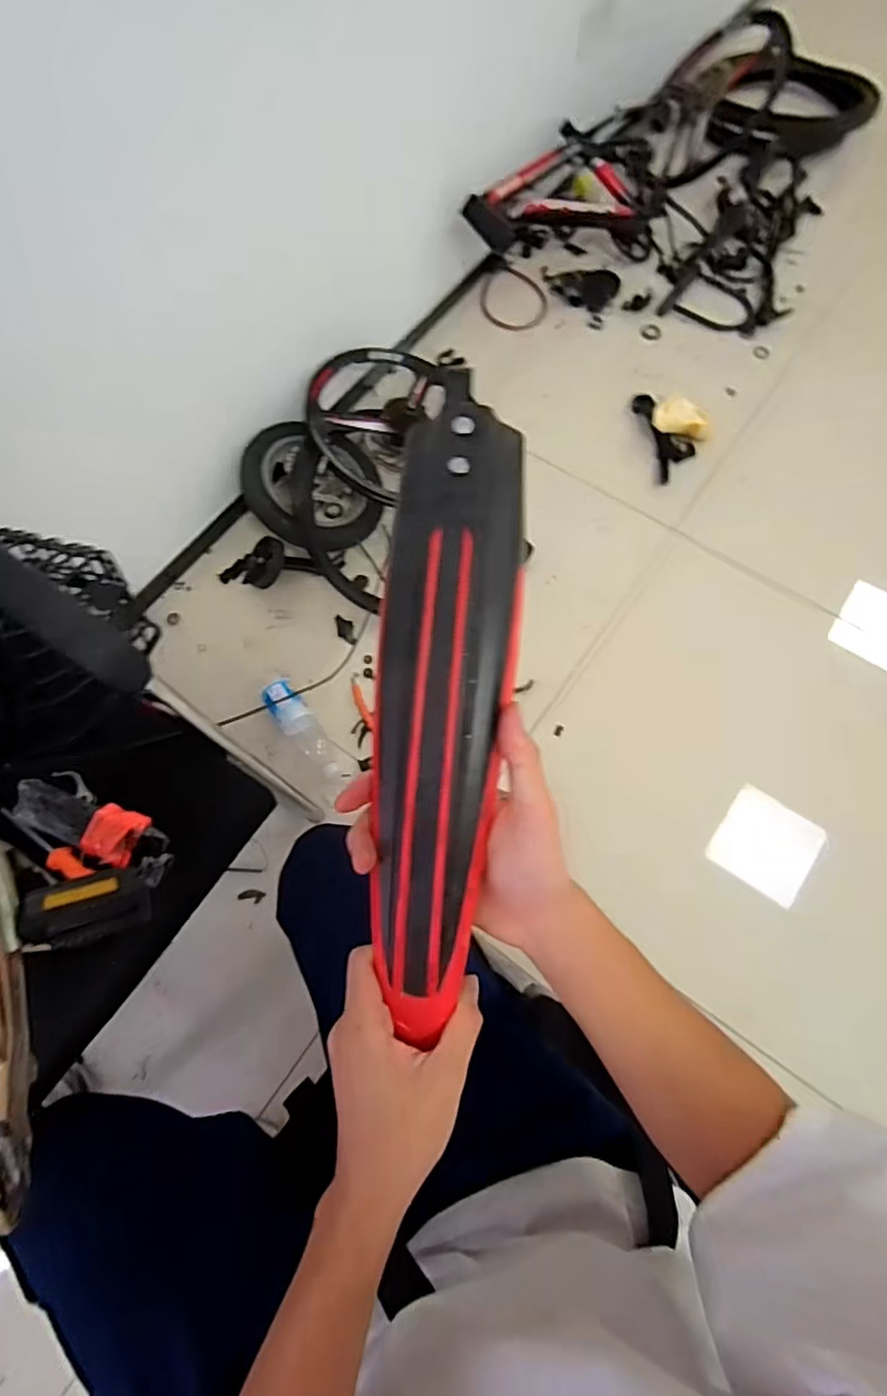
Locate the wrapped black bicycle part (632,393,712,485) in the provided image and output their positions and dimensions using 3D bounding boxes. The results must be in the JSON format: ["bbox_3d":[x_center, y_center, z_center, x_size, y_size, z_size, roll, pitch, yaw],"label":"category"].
[{"bbox_3d":[0.529,-0.611,1.403,0.145,0.081,0.244,-10,68,-3],"label":"wrapped black bicycle part"}]

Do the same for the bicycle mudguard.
[{"bbox_3d":[-0.001,0.011,0.346,0.074,0.032,0.349,5,92,3],"label":"bicycle mudguard"}]

